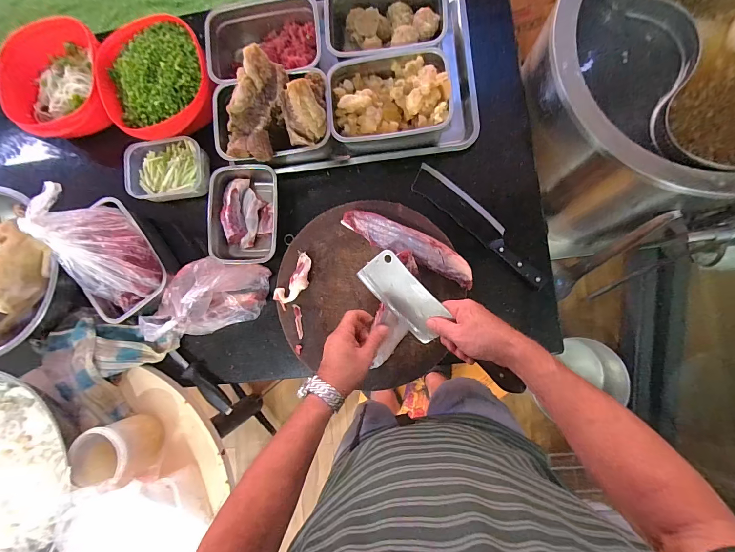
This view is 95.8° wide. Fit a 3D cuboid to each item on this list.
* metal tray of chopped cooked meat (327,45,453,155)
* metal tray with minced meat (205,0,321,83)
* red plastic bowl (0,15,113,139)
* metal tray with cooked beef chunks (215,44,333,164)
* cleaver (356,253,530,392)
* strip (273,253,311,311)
[{"bbox_3d":[0.038,-0.306,0.583,0.199,0.075,0.147,-5,85,6],"label":"metal tray of chopped cooked meat"},{"bbox_3d":[-0.186,-0.423,0.620,0.210,0.075,0.138,2,86,6],"label":"metal tray with minced meat"},{"bbox_3d":[-0.613,-0.400,0.665,0.221,0.067,0.216,0,86,6],"label":"red plastic bowl"},{"bbox_3d":[-0.170,-0.278,0.568,0.204,0.103,0.165,-4,86,6],"label":"metal tray with cooked beef chunks"},{"bbox_3d":[0.109,0.062,0.509,0.290,0.021,0.095,35,121,22],"label":"cleaver"},{"bbox_3d":[-0.129,0.011,0.594,0.045,0.026,0.100,36,90,7],"label":"strip"}]

